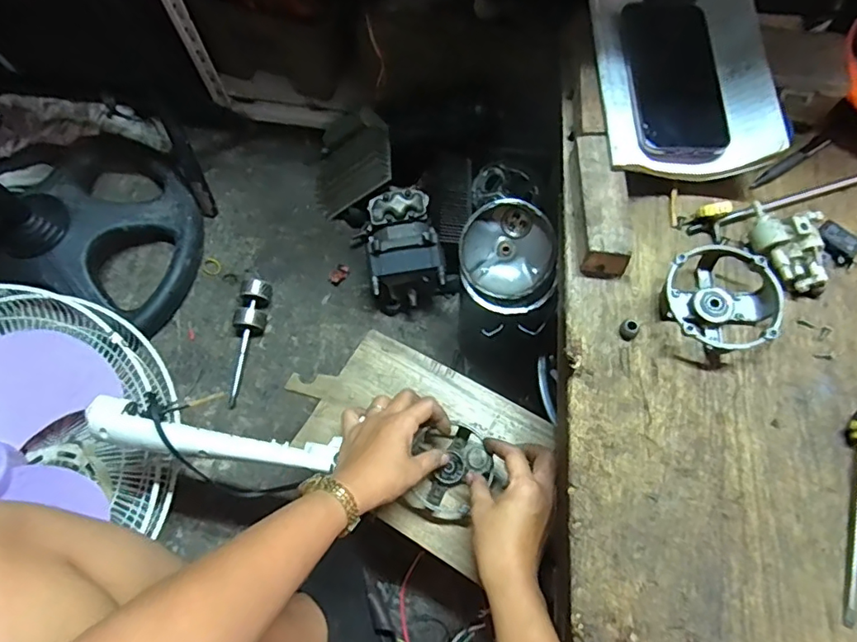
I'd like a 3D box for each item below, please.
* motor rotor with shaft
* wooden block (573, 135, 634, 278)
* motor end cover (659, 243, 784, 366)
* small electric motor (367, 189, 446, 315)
[{"bbox_3d":[-0.275,0.024,0.807,0.049,0.036,0.197,5,69,4],"label":"motor rotor with shaft"},{"bbox_3d":[0.155,-0.105,0.494,0.043,0.043,0.129,-2,68,1],"label":"wooden block"},{"bbox_3d":[0.244,-0.016,0.456,0.091,0.036,0.093,-29,70,-9],"label":"motor end cover"},{"bbox_3d":[-0.036,-0.092,0.788,0.104,0.154,0.118,-13,68,-3],"label":"small electric motor"}]

